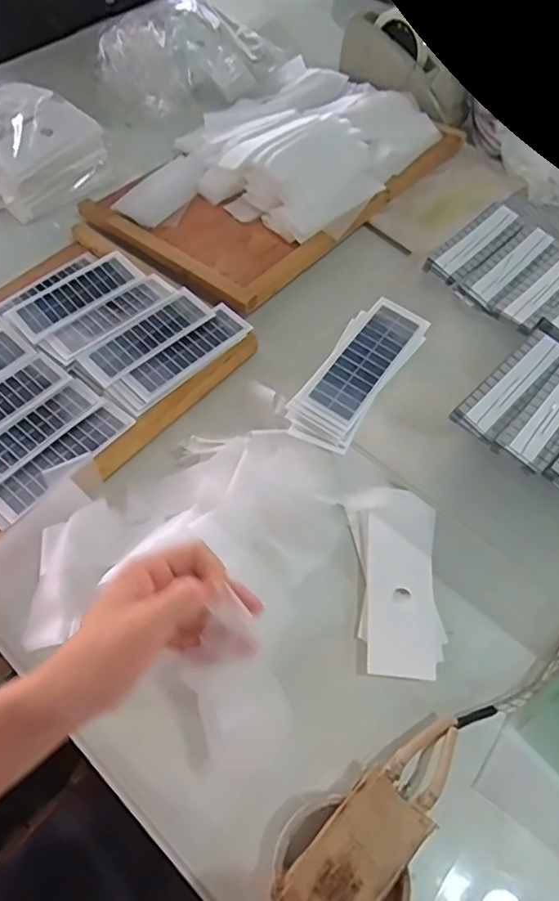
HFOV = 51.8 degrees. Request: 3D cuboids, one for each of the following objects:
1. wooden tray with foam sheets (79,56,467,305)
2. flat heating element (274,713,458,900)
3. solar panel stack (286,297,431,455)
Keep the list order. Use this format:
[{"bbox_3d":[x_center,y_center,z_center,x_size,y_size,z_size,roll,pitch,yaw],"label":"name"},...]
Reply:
[{"bbox_3d":[-0.007,-0.410,0.789,0.330,0.074,0.487,37,65,21],"label":"wooden tray with foam sheets"},{"bbox_3d":[0.070,0.245,0.384,0.164,0.014,0.052,-37,66,-26],"label":"flat heating element"},{"bbox_3d":[0.069,-0.070,0.499,0.062,0.027,0.153,26,62,16],"label":"solar panel stack"}]

